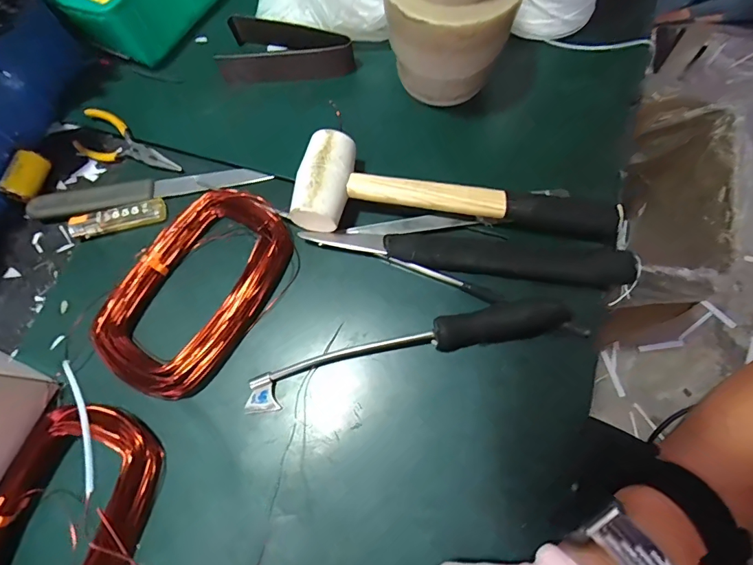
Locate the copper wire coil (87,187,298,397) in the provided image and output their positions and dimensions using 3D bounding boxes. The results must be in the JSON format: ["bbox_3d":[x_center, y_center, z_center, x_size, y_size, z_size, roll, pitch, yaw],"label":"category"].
[{"bbox_3d":[-0.151,0.001,0.363,0.107,0.028,0.179,29,75,13],"label":"copper wire coil"}]

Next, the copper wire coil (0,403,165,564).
[{"bbox_3d":[-0.234,0.174,0.307,0.122,0.023,0.168,17,73,10],"label":"copper wire coil"}]

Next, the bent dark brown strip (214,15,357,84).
[{"bbox_3d":[-0.090,-0.238,0.442,0.135,0.030,0.079,-3,70,3],"label":"bent dark brown strip"}]

